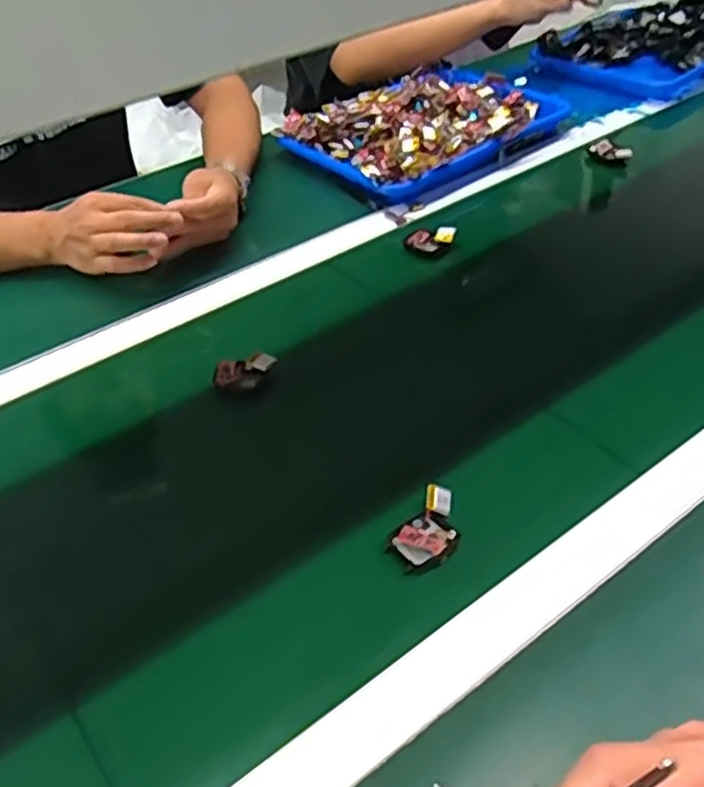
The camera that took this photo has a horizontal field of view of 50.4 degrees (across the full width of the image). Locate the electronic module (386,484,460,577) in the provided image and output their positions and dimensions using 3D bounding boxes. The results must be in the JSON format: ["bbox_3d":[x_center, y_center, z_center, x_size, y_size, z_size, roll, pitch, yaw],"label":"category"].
[{"bbox_3d":[0.056,0.095,0.524,0.039,0.013,0.066,26,50,30],"label":"electronic module"}]

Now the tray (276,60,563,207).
[{"bbox_3d":[0.097,-0.352,0.966,0.339,0.044,0.235,-29,47,-25],"label":"tray"}]

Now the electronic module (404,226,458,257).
[{"bbox_3d":[0.084,-0.166,0.806,0.052,0.017,0.040,4,42,10],"label":"electronic module"}]

